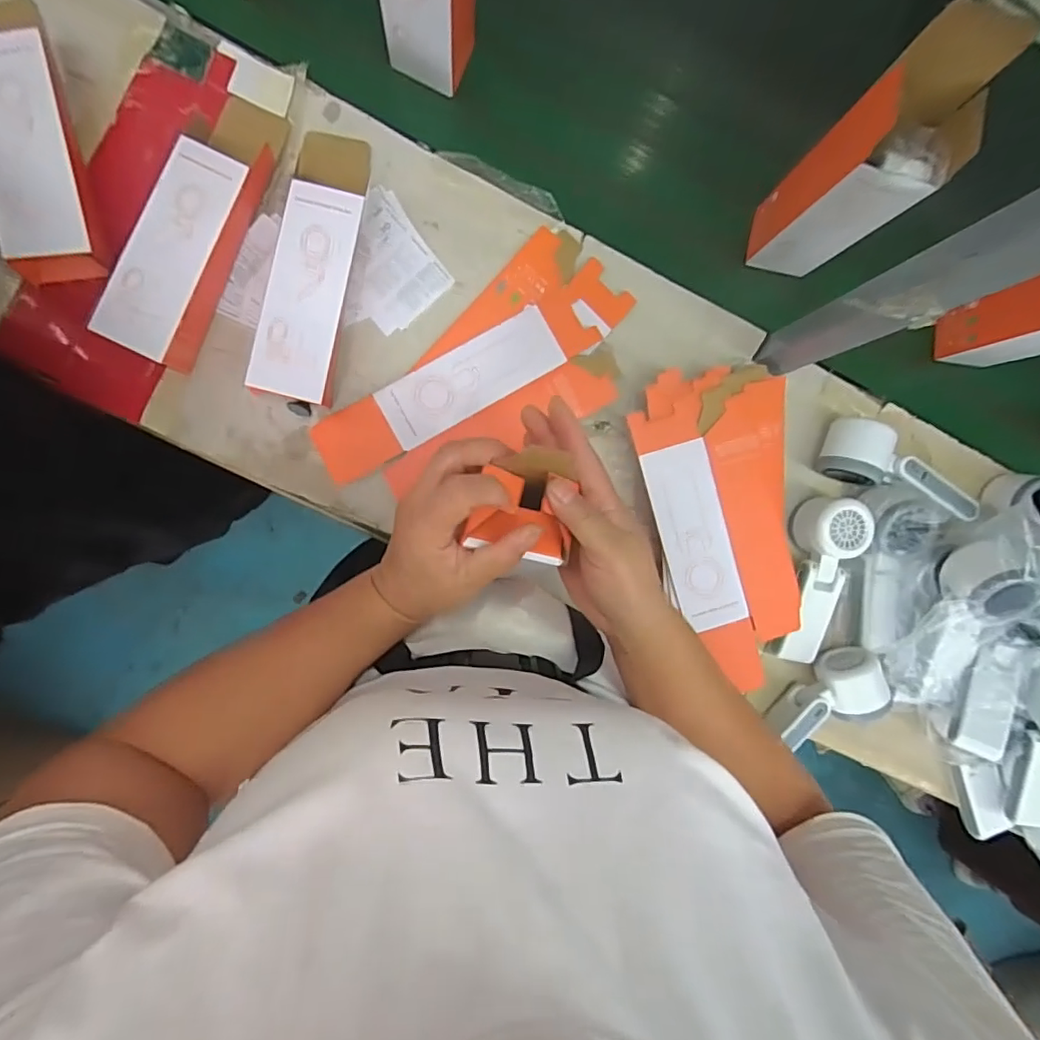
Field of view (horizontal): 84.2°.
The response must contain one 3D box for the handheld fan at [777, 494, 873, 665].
[{"bbox_3d":[0.293,0.060,0.564,0.049,0.047,0.163,12,93,-6],"label":"handheld fan"}]

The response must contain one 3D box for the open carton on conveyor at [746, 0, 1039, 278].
[{"bbox_3d":[0.271,-0.281,0.460,0.066,0.221,0.075,8,93,-5],"label":"open carton on conveyor"}]

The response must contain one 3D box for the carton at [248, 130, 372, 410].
[{"bbox_3d":[-0.176,-0.226,0.501,0.073,0.057,0.245,9,93,-6],"label":"carton"}]

